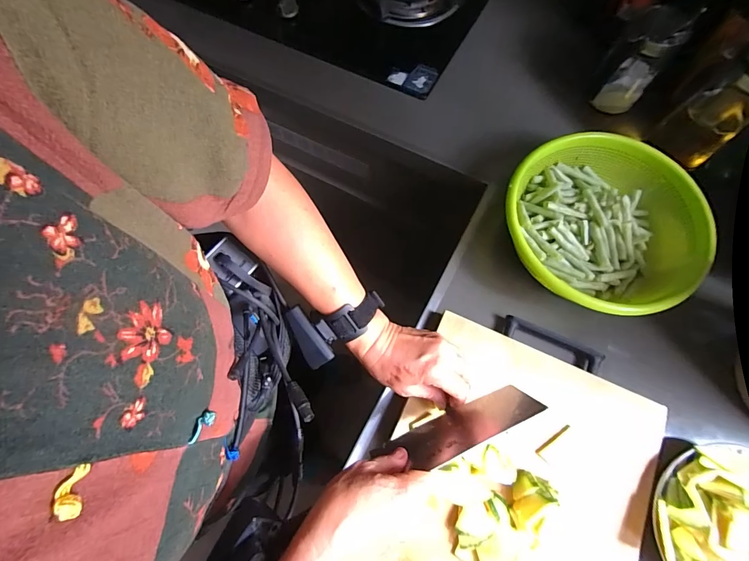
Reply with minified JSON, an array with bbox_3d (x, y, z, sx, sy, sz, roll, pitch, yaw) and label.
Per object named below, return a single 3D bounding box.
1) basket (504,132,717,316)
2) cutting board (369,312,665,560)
[{"bbox_3d":[0.290,-0.068,0.481,0.224,0.085,0.233,0,71,0],"label":"basket"},{"bbox_3d":[0.134,0.254,0.382,0.284,0.028,0.372,22,73,6],"label":"cutting board"}]

